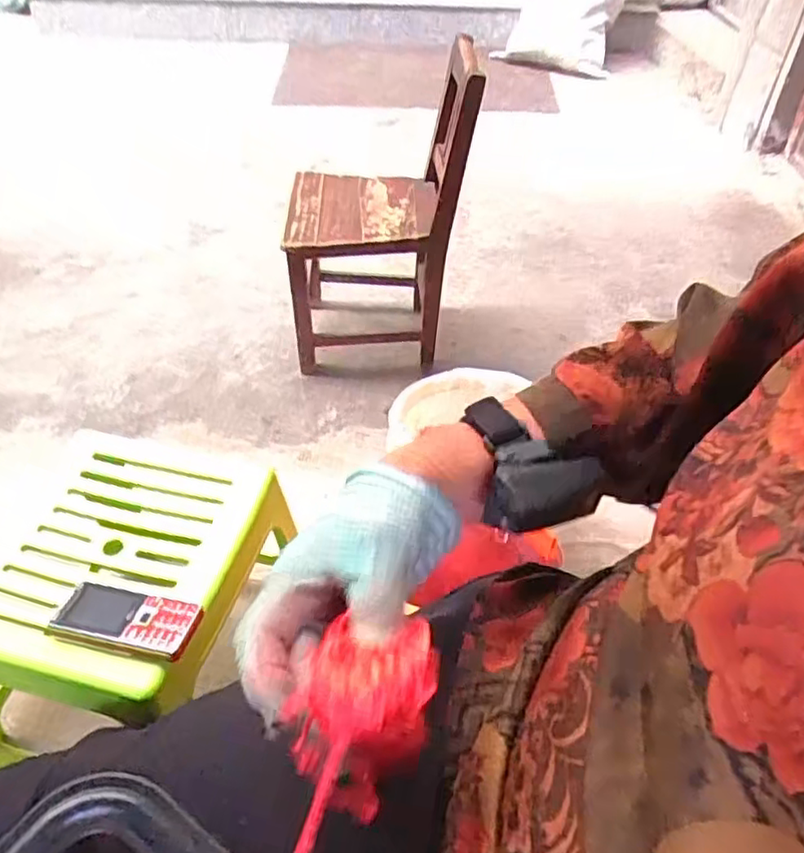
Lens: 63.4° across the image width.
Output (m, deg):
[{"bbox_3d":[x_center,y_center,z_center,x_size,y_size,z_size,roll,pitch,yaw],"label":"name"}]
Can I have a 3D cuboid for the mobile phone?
[{"bbox_3d":[-0.251,0.175,0.590,0.128,0.016,0.054,8,44,9],"label":"mobile phone"}]

